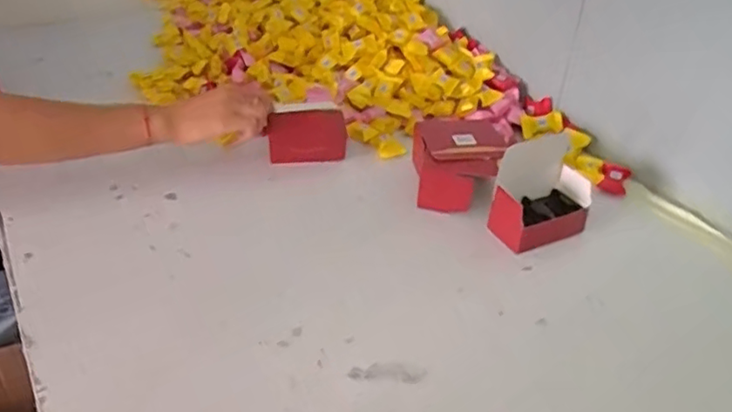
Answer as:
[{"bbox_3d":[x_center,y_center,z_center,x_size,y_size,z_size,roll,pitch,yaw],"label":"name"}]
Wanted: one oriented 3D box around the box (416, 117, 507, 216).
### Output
[{"bbox_3d":[0.112,-0.051,0.757,0.106,0.060,0.116,2,35,1],"label":"box"}]

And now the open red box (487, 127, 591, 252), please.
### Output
[{"bbox_3d":[0.194,-0.013,0.680,0.111,0.098,0.063,-14,38,-21],"label":"open red box"}]

